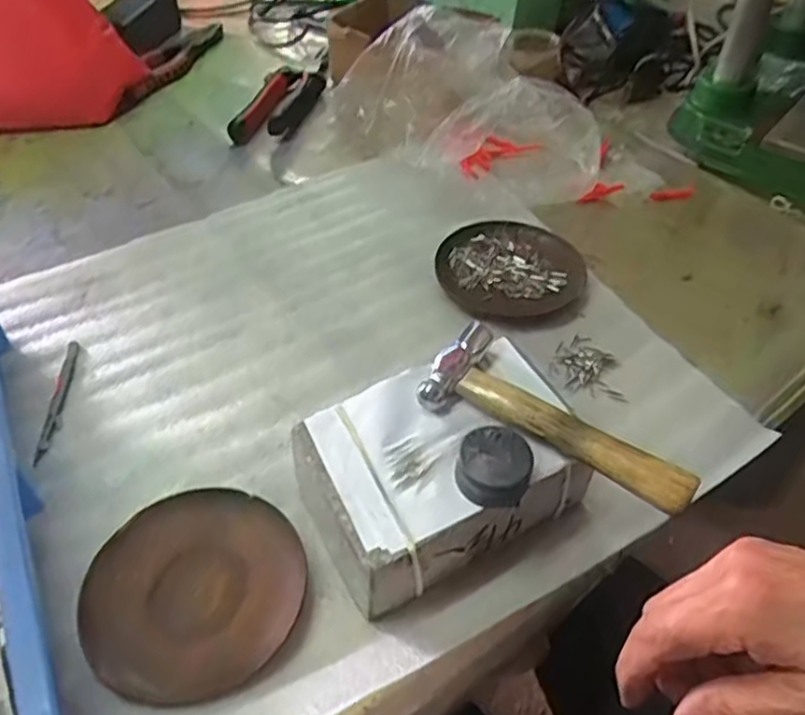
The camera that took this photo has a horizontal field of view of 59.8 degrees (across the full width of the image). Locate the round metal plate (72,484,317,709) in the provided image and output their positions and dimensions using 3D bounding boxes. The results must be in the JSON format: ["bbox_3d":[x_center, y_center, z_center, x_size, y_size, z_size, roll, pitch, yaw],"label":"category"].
[{"bbox_3d":[-0.110,0.125,0.375,0.114,0.015,0.111,0,46,0],"label":"round metal plate"}]

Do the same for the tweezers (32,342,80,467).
[{"bbox_3d":[-0.232,0.029,0.474,0.009,0.007,0.107,-6,46,-5],"label":"tweezers"}]

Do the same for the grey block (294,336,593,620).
[{"bbox_3d":[0.023,0.064,0.400,0.151,0.060,0.107,-24,51,-22],"label":"grey block"}]

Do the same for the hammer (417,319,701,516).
[{"bbox_3d":[0.085,0.029,0.377,0.149,0.022,0.058,26,52,24],"label":"hammer"}]

